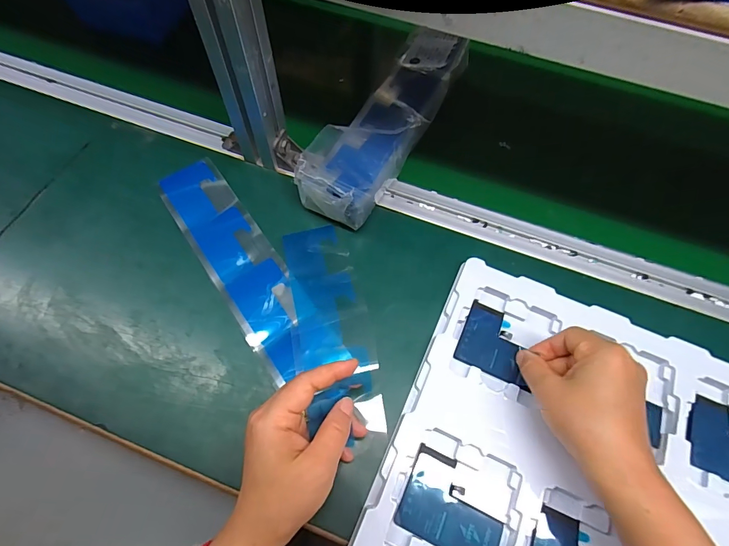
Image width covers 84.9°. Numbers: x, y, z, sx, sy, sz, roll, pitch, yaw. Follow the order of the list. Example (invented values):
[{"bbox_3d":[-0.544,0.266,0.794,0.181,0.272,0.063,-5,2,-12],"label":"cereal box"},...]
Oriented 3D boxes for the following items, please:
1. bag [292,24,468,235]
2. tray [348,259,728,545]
[{"bbox_3d":[0.024,-0.170,0.451,0.088,0.057,0.271,28,67,12],"label":"bag"},{"bbox_3d":[0.185,0.160,0.316,0.309,0.014,0.273,23,66,10],"label":"tray"}]

